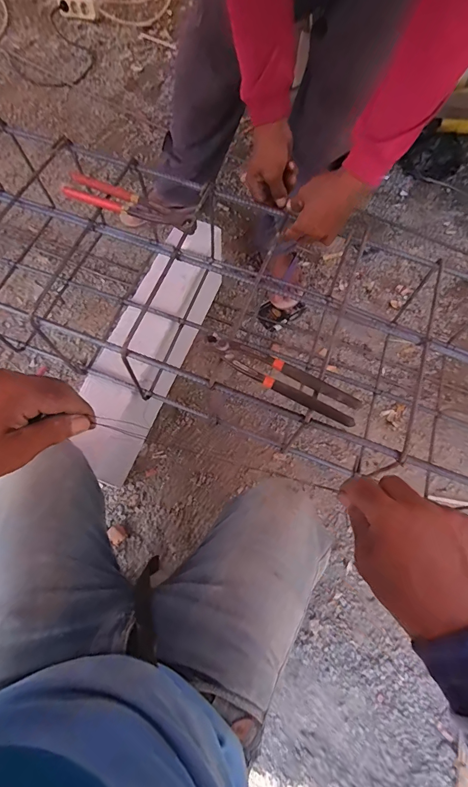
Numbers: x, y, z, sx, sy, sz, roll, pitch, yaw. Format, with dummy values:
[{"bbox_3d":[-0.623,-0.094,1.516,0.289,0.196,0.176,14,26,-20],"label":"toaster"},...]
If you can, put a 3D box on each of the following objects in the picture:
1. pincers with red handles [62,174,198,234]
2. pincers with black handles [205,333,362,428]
[{"bbox_3d":[-0.159,-0.300,0.599,0.216,0.029,0.048,19,70,6],"label":"pincers with red handles"},{"bbox_3d":[0.059,-0.022,0.496,0.213,0.027,0.038,26,71,9],"label":"pincers with black handles"}]

